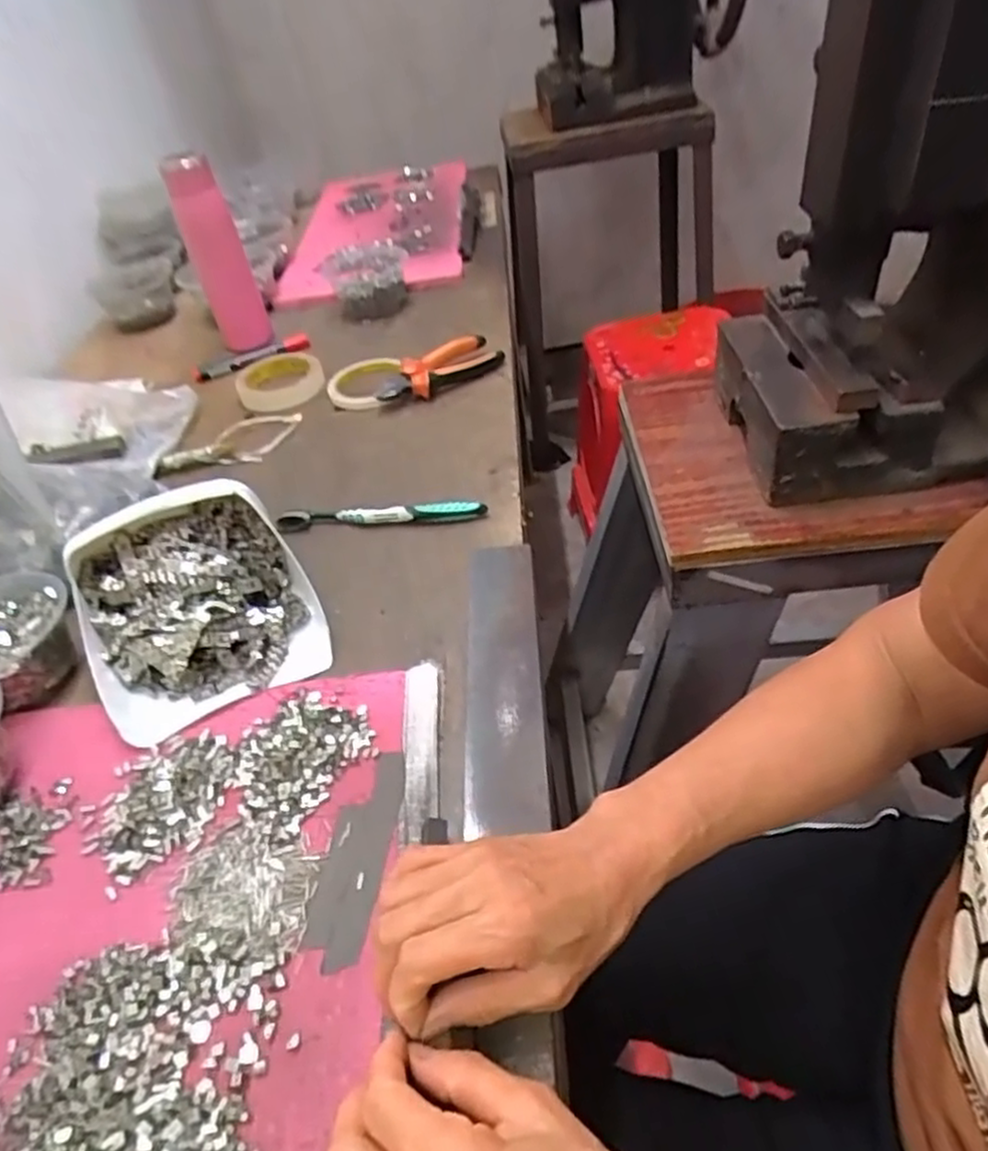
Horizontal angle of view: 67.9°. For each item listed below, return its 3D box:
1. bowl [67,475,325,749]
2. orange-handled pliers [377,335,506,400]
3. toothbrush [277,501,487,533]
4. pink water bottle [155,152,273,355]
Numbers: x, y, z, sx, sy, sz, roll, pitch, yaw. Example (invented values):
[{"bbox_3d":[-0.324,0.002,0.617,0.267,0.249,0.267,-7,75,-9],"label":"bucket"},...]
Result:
[{"bbox_3d":[-0.218,0.013,0.526,0.153,0.080,0.161,-25,44,-15],"label":"bowl"},{"bbox_3d":[-0.059,-0.222,0.790,0.142,0.031,0.046,-33,46,-23],"label":"orange-handled pliers"},{"bbox_3d":[-0.099,-0.054,0.626,0.181,0.016,0.017,-2,43,10],"label":"toothbrush"},{"bbox_3d":[-0.333,-0.385,0.895,0.065,0.234,0.047,-23,43,-13],"label":"pink water bottle"}]

